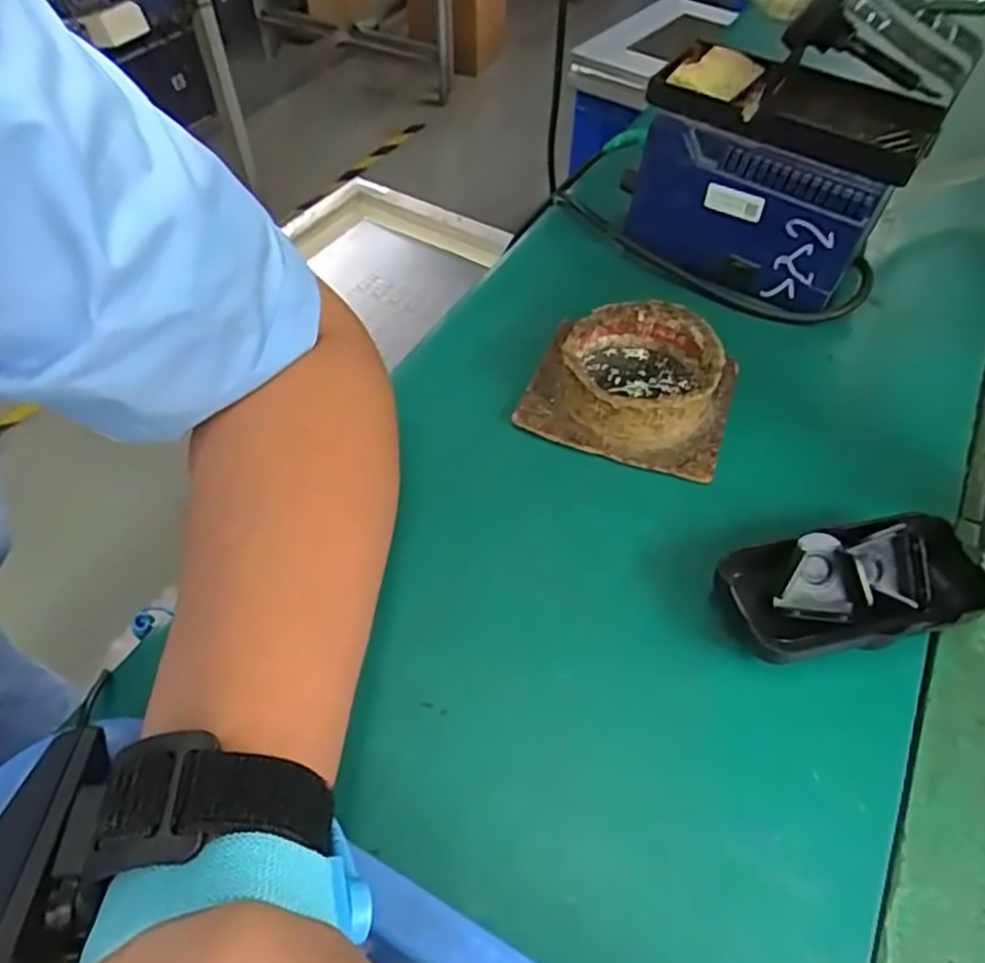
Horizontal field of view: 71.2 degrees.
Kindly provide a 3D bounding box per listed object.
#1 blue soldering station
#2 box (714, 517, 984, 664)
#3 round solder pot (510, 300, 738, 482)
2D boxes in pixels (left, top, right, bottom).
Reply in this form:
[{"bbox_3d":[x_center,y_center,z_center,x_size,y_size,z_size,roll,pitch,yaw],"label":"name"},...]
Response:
[{"bbox_3d":[0.175,-0.194,0.446,0.161,0.114,0.097,26,55,22],"label":"blue soldering station"},{"bbox_3d":[0.157,0.050,0.301,0.110,0.027,0.051,-10,50,-6],"label":"box"},{"bbox_3d":[0.077,-0.058,0.383,0.110,0.038,0.092,16,52,15],"label":"round solder pot"}]

